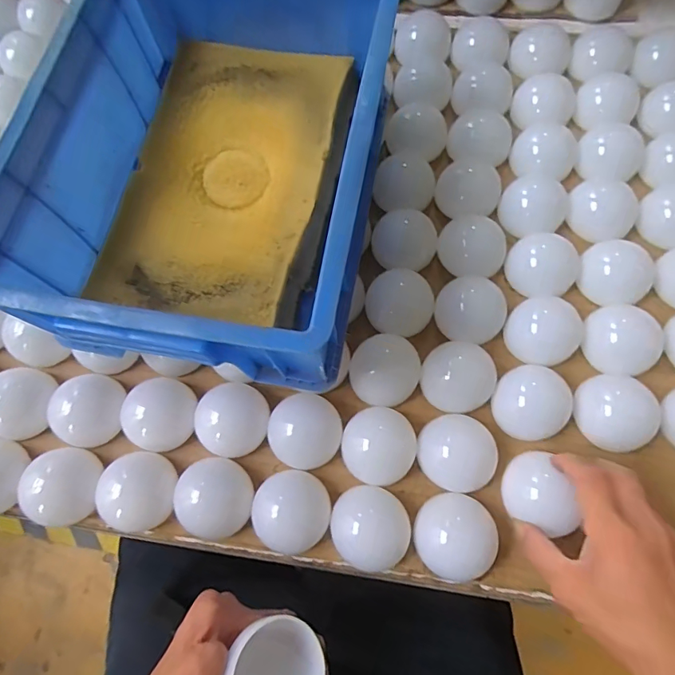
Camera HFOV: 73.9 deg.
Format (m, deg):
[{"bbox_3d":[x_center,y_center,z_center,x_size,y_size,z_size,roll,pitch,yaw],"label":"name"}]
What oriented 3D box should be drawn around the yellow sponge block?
[{"bbox_3d":[-0.090,-0.145,0.399,0.179,0.032,0.271,11,73,5],"label":"yellow sponge block"}]

